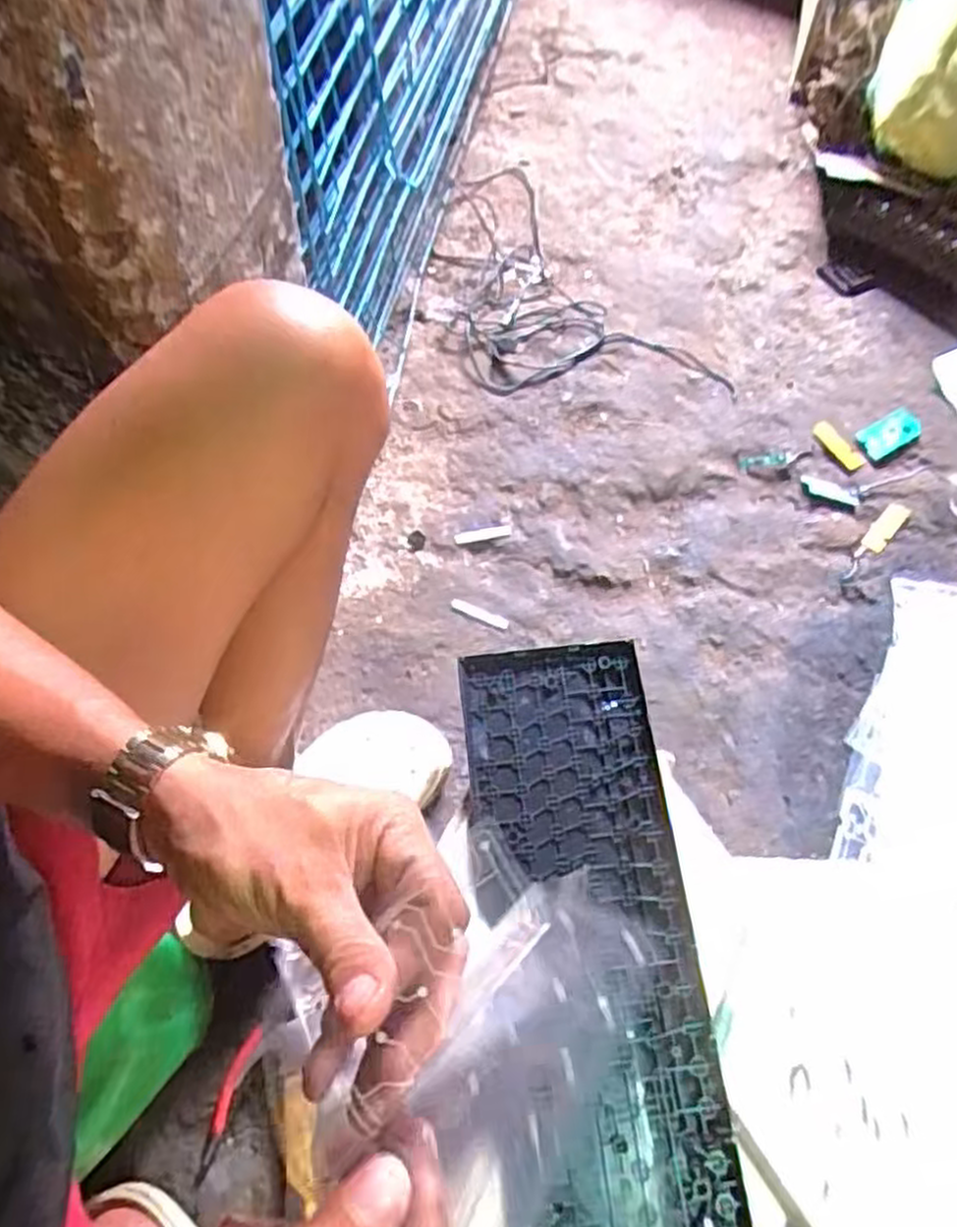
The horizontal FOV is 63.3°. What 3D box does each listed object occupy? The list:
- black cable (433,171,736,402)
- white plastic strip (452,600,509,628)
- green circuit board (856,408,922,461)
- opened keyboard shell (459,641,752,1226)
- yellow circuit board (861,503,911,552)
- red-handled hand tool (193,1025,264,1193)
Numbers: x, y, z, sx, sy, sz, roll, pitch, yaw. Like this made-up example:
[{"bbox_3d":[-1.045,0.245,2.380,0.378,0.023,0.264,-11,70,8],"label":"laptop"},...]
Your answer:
[{"bbox_3d":[0.077,-0.387,0.978,0.251,0.023,0.438,-33,71,-17],"label":"black cable"},{"bbox_3d":[0.001,0.000,0.810,0.062,0.005,0.012,23,66,7],"label":"white plastic strip"},{"bbox_3d":[0.500,-0.217,0.941,0.084,0.010,0.041,-28,70,-16],"label":"green circuit board"},{"bbox_3d":[0.070,0.224,0.451,0.121,0.012,0.431,-4,65,-6],"label":"opened keyboard shell"},{"bbox_3d":[0.471,-0.099,0.899,0.026,0.010,0.074,40,69,14],"label":"yellow circuit board"},{"bbox_3d":[-0.203,0.392,0.622,0.016,0.023,0.115,19,65,5],"label":"red-handled hand tool"}]

